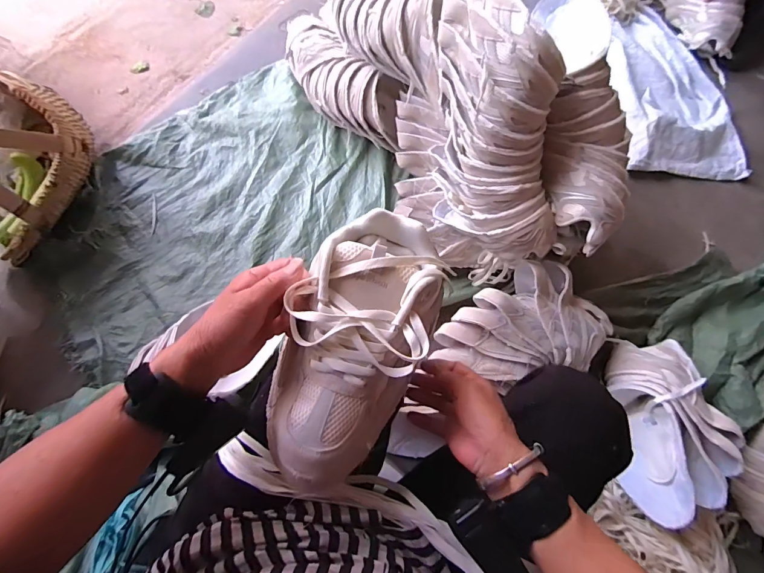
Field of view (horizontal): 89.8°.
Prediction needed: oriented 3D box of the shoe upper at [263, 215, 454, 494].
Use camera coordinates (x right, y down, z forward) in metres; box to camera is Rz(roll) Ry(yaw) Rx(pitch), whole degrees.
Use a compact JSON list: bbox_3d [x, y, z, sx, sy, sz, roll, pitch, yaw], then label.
[{"bbox_3d":[-0.031,0.055,0.350,0.123,0.072,0.253,21,90,7],"label":"shoe upper"}]

